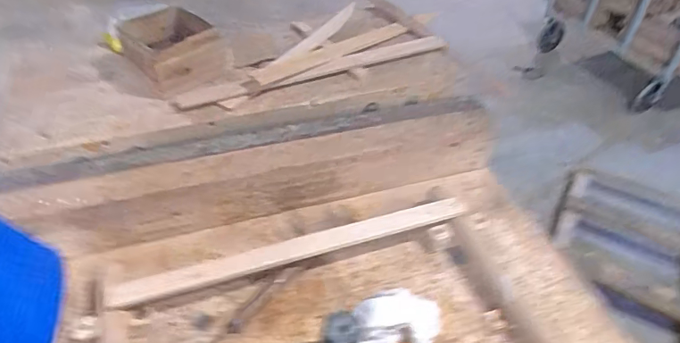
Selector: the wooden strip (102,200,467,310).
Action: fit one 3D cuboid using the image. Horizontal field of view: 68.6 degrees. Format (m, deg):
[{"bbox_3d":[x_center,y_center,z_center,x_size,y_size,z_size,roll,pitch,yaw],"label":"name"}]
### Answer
[{"bbox_3d":[-0.056,0.107,0.700,0.512,0.026,0.034,-12,45,-16],"label":"wooden strip"}]

